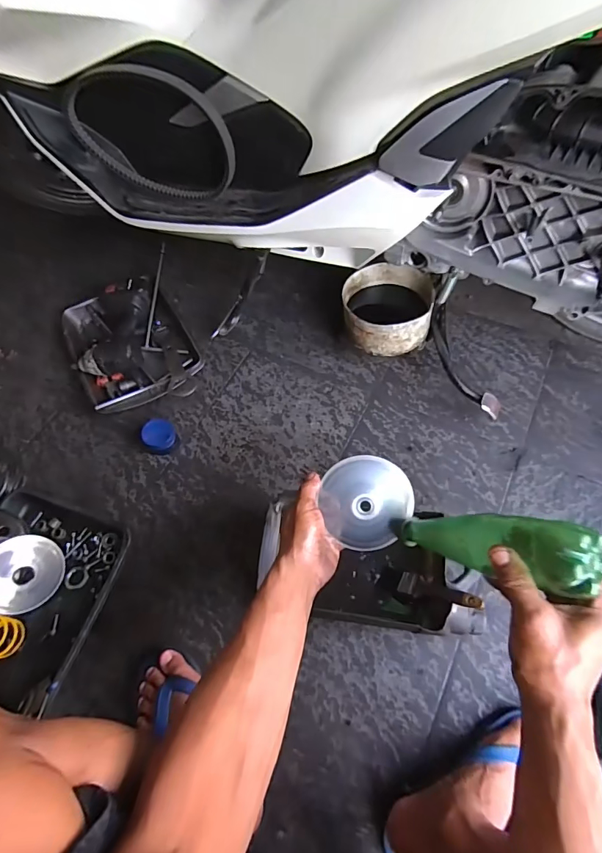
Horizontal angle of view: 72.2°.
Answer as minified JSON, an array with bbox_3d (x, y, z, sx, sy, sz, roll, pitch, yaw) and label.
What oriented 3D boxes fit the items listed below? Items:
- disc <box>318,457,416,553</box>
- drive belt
[{"bbox_3d":[0.082,0.096,0.515,0.110,0.024,0.117,1,95,11],"label":"disc"},{"bbox_3d":[-0.268,-0.522,0.743,0.327,0.196,0.045,22,51,5],"label":"drive belt"}]

